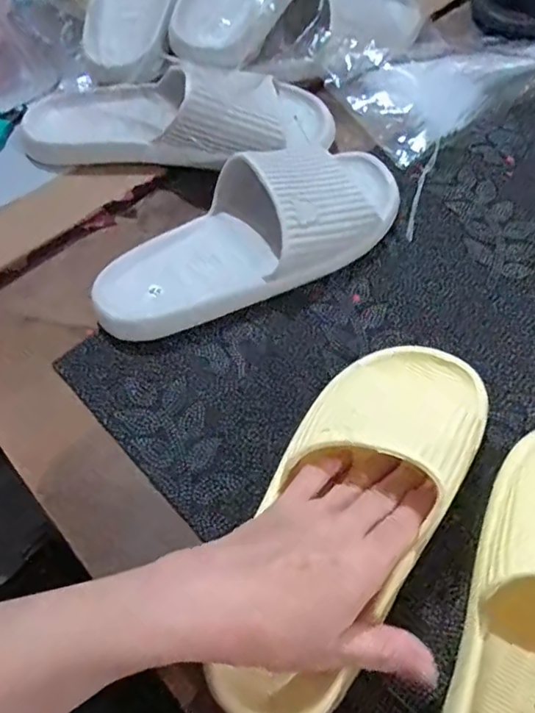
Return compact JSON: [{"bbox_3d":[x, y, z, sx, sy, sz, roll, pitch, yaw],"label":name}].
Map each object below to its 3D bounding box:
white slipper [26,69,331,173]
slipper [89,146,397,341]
[{"bbox_3d":[-0.086,-0.234,0.530,0.292,0.064,0.099,0,58,2],"label":"white slipper"},{"bbox_3d":[-0.008,-0.100,0.453,0.267,0.065,0.107,-35,63,-18],"label":"slipper"}]

